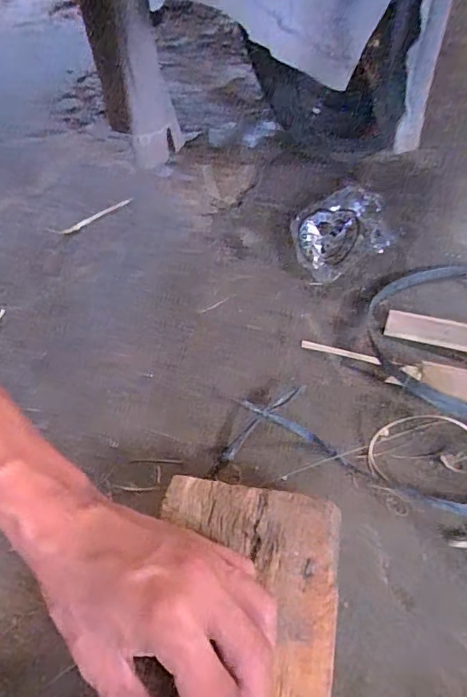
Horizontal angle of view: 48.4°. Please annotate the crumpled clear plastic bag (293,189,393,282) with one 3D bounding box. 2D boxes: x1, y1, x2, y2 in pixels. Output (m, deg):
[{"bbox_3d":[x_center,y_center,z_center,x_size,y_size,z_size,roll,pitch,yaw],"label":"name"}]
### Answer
[{"bbox_3d":[0.098,-0.111,0.494,0.087,0.038,0.079,-26,55,-14],"label":"crumpled clear plastic bag"}]

